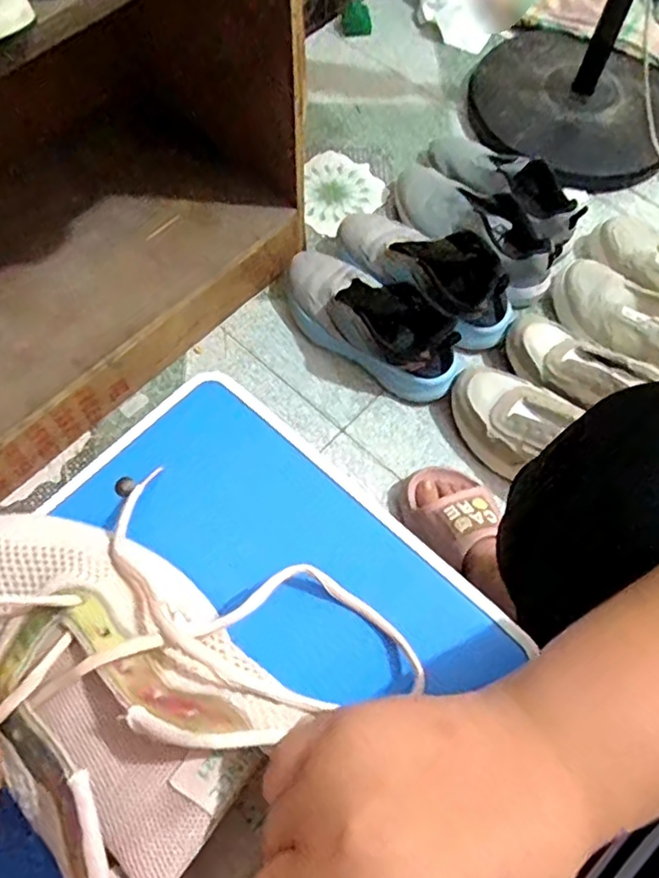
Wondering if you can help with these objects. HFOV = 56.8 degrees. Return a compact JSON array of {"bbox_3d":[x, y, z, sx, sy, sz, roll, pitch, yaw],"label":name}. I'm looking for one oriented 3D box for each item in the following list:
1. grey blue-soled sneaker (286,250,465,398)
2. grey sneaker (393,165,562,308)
[{"bbox_3d":[0.057,-0.169,0.839,0.283,0.111,0.116,32,69,12],"label":"grey blue-soled sneaker"},{"bbox_3d":[0.208,-0.321,0.919,0.098,0.098,0.299,-39,73,-16],"label":"grey sneaker"}]

